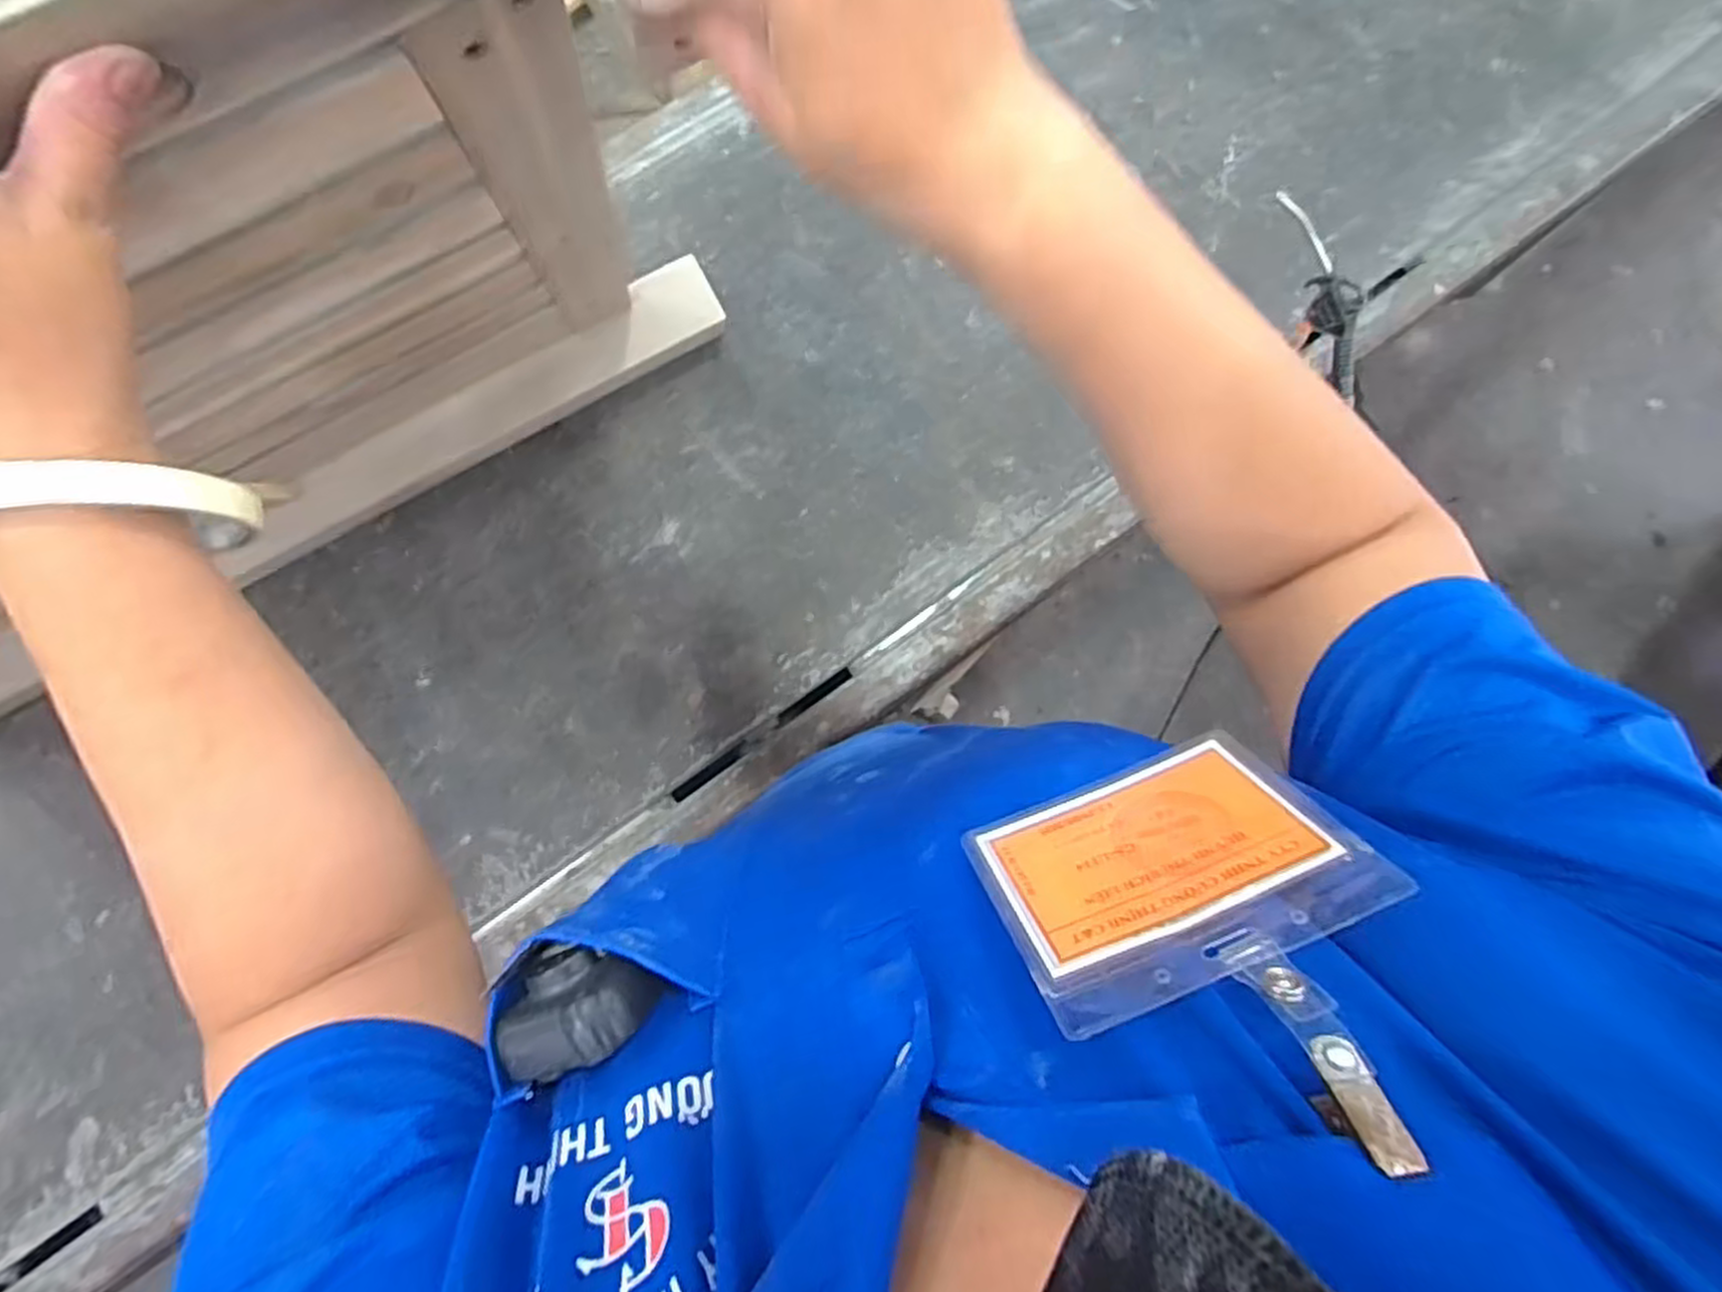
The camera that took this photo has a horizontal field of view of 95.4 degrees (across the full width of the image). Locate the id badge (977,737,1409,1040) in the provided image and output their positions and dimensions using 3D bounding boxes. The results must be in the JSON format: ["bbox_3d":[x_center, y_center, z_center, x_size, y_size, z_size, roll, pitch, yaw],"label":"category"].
[{"bbox_3d":[0.091,0.066,0.238,0.101,0.083,0.004,-21,118,-3],"label":"id badge"}]

